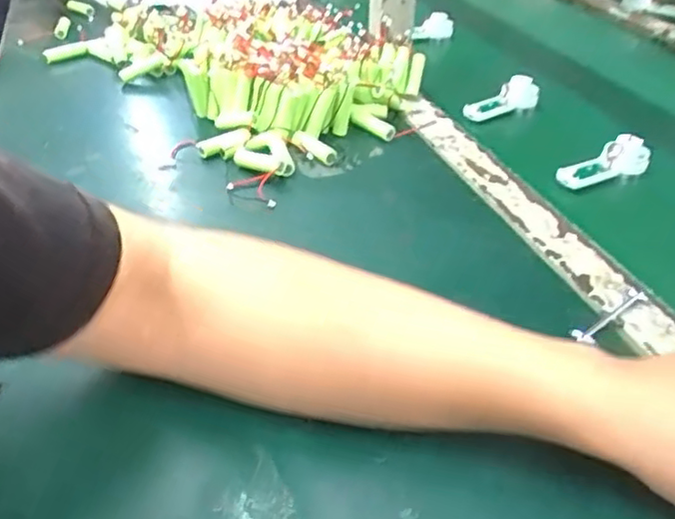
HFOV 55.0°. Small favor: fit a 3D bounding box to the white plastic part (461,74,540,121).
[{"bbox_3d":[0.174,-0.170,0.695,0.090,0.033,0.022,-23,42,-11],"label":"white plastic part"}]

